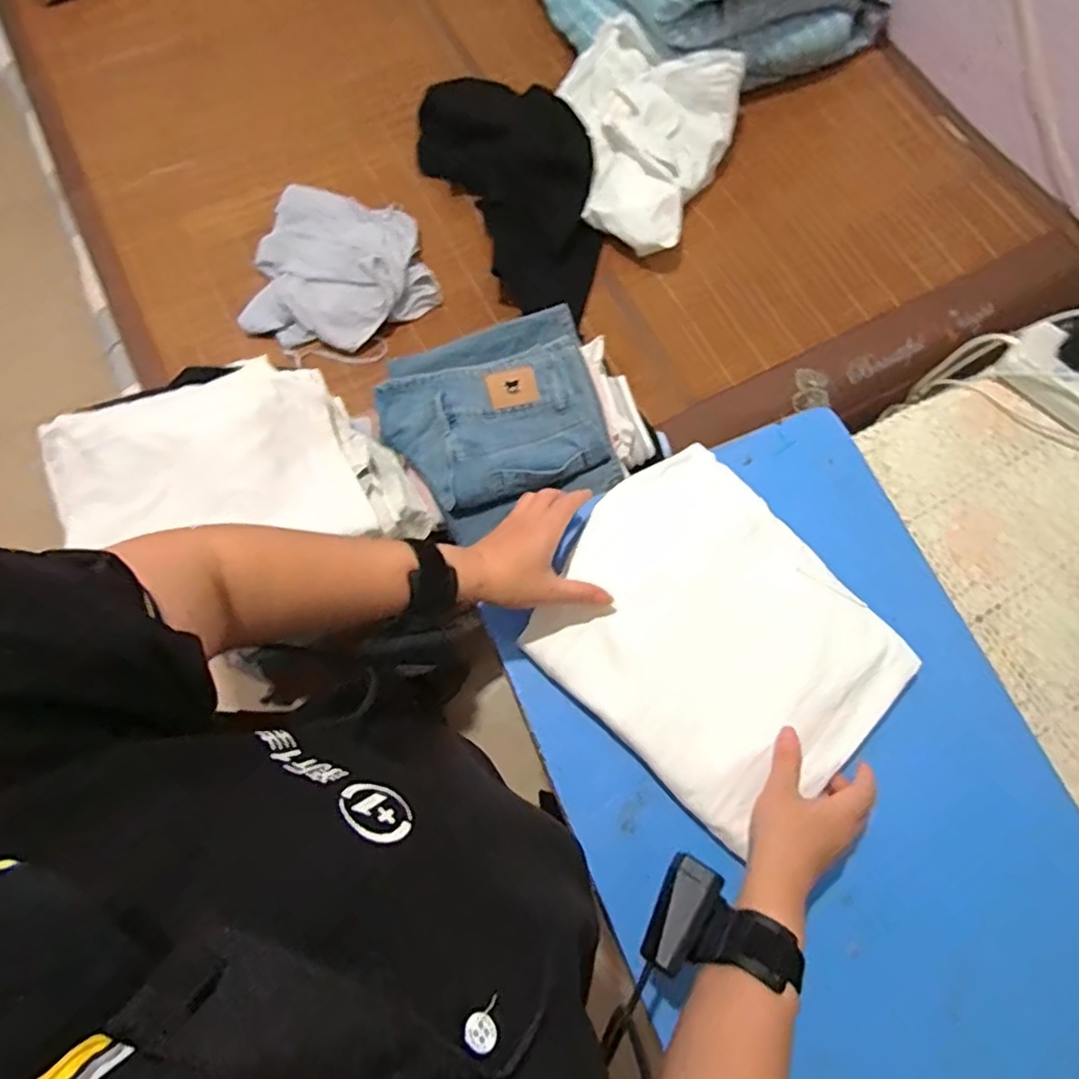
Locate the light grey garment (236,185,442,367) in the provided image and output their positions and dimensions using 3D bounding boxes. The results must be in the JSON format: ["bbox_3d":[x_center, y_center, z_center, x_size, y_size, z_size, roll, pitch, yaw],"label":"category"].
[{"bbox_3d":[-0.312,-0.440,1.046,0.285,0.075,0.295,0,73,-1],"label":"light grey garment"}]

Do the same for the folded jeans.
[{"bbox_3d":[-0.052,-0.148,0.820,0.264,0.065,0.237,-19,75,-7],"label":"folded jeans"}]

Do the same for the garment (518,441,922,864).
[{"bbox_3d":[0.146,0.081,0.550,0.232,0.026,0.280,-42,78,-12],"label":"garment"}]

